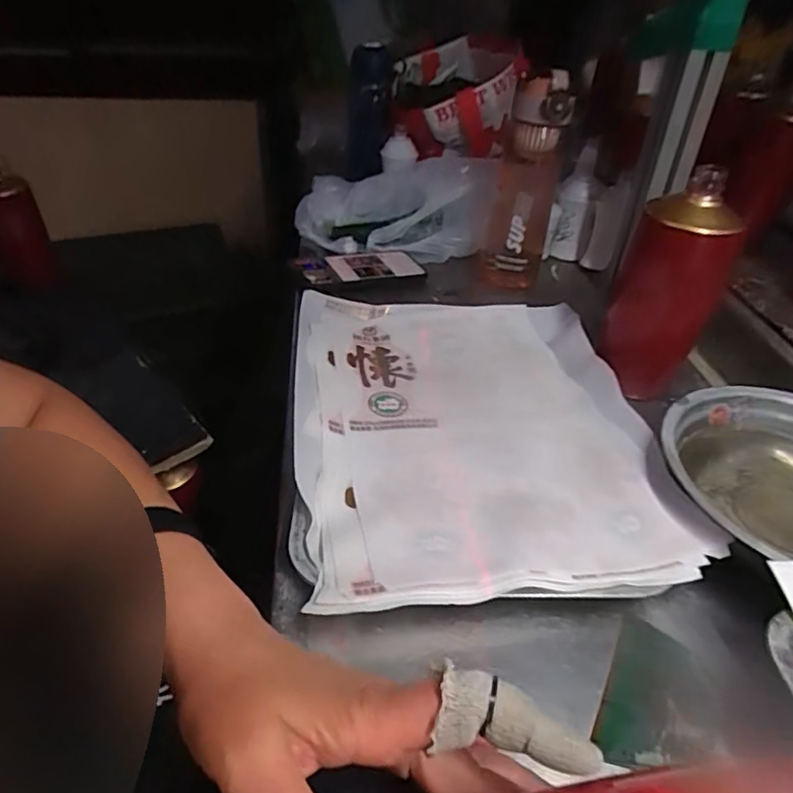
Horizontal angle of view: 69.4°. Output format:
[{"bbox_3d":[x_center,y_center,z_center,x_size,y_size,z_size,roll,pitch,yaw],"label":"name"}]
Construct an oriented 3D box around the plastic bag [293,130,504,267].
[{"bbox_3d":[-0.004,-0.262,0.733,0.253,0.099,0.146,3,38,4],"label":"plastic bag"}]

